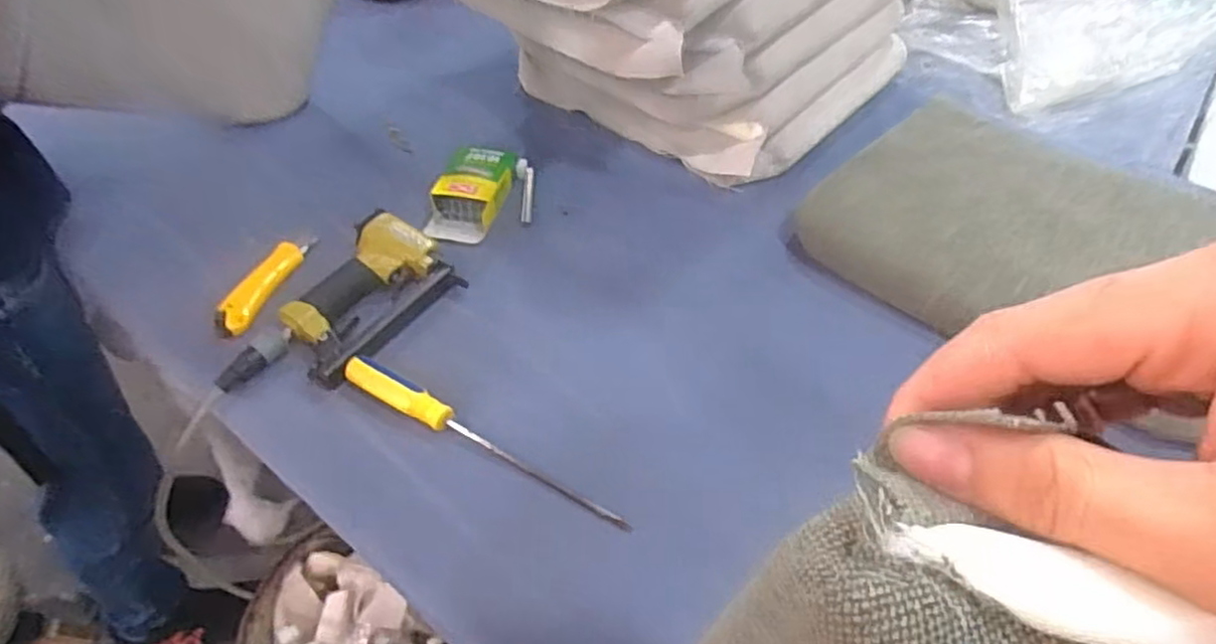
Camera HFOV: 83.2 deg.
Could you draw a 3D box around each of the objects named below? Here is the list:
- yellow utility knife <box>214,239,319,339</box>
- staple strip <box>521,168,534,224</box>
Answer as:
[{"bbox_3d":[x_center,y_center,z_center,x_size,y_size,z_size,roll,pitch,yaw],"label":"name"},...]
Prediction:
[{"bbox_3d":[-0.376,-0.046,0.741,0.031,0.016,0.153,11,49,9],"label":"yellow utility knife"},{"bbox_3d":[-0.098,-0.157,0.844,0.013,0.004,0.090,0,58,-1],"label":"staple strip"}]

